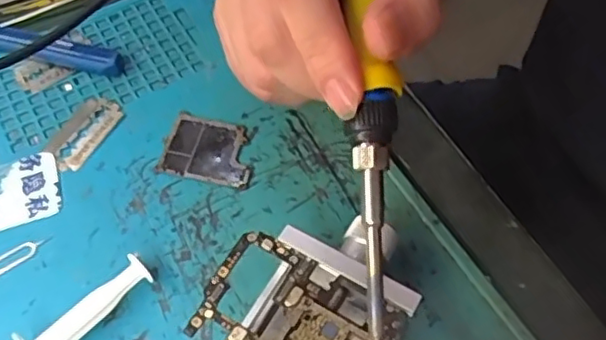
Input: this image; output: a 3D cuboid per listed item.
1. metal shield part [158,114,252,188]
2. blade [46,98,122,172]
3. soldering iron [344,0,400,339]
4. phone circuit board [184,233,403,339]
[{"bbox_3d":[-0.043,-0.010,0.291,0.042,0.004,0.032,11,58,8],"label":"metal shield part"},{"bbox_3d":[-0.105,-0.019,0.297,0.021,0.004,0.041,25,61,15],"label":"blade"},{"bbox_3d":[0.024,-0.045,0.218,0.016,0.015,0.212,-2,82,-3],"label":"soldering iron"},{"bbox_3d":[-0.003,0.054,0.218,0.067,0.004,0.045,25,62,16],"label":"phone circuit board"}]

